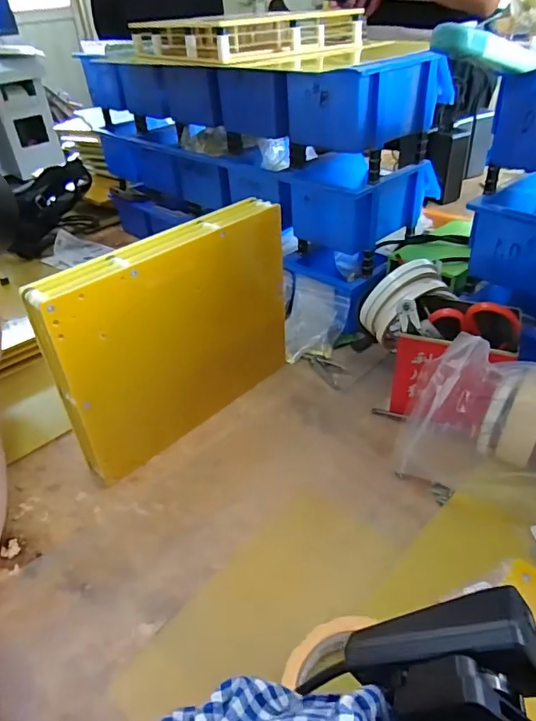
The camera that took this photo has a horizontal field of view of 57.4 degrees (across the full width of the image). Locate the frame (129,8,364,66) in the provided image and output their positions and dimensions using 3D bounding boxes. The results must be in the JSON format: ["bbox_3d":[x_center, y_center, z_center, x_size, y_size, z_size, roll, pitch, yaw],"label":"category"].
[{"bbox_3d":[-0.038,-0.413,0.624,0.190,0.043,0.251,-26,43,-25],"label":"frame"}]

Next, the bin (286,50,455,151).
[{"bbox_3d":[0.115,-0.296,0.545,0.110,0.072,0.169,26,48,33],"label":"bin"}]

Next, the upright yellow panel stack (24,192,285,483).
[{"bbox_3d":[-0.081,-0.024,0.471,0.033,0.193,0.252,28,49,35],"label":"upright yellow panel stack"}]

